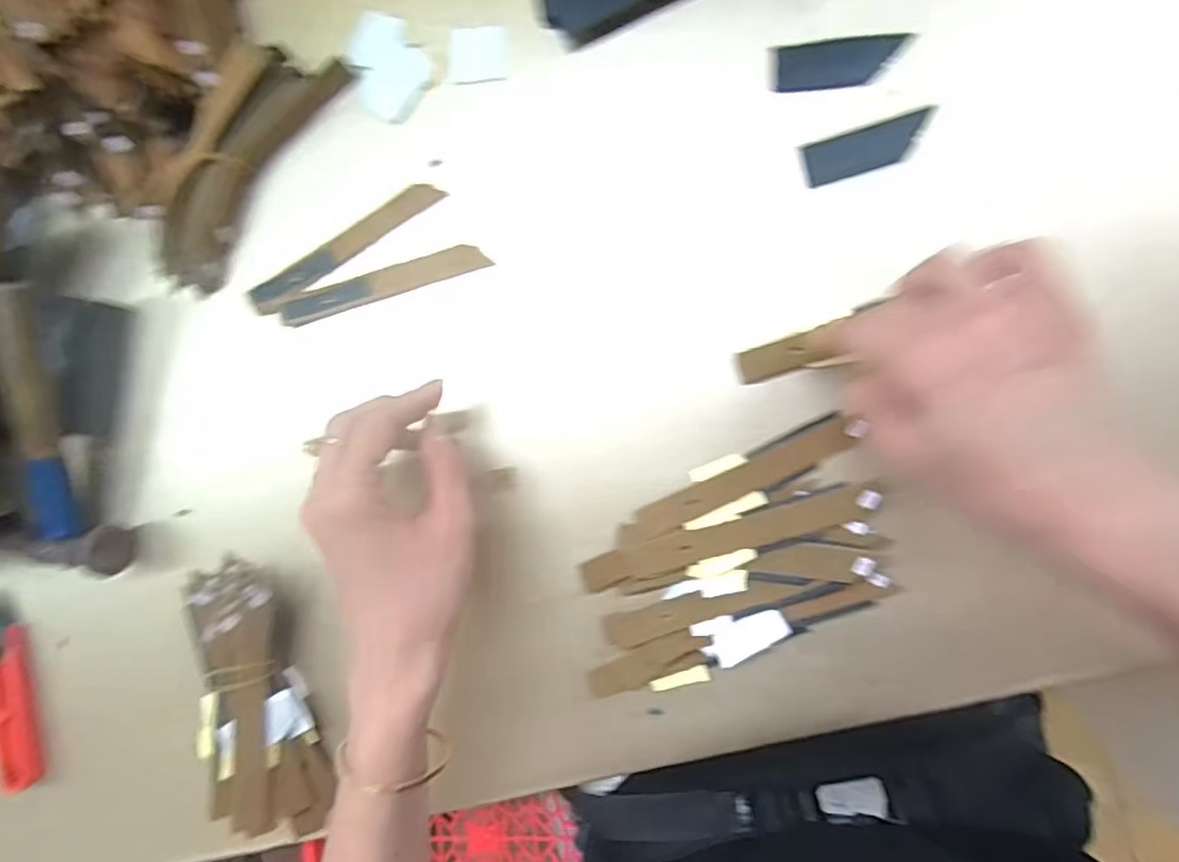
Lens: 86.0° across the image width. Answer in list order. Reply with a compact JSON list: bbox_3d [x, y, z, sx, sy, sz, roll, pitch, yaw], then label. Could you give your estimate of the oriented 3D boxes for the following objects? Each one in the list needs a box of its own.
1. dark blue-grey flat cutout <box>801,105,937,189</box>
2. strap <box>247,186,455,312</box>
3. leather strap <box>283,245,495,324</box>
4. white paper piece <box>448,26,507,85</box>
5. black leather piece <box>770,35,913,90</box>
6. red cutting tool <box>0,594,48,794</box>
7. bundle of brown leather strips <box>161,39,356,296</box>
[{"bbox_3d":[0.139,-0.142,0.317,0.062,0.004,0.023,-15,88,8],"label":"dark blue-grey flat cutout"},{"bbox_3d":[-0.136,-0.103,0.353,0.121,0.008,0.015,-32,86,7],"label":"strap"},{"bbox_3d":[-0.115,-0.081,0.352,0.121,0.008,0.015,-14,89,8],"label":"leather strap"},{"bbox_3d":[-0.061,-0.204,0.342,0.032,0.004,0.030,0,90,8],"label":"white paper piece"},{"bbox_3d":[0.125,-0.185,0.318,0.065,0.004,0.023,-1,90,8],"label":"black leather piece"},{"bbox_3d":[-0.352,0.159,0.381,0.029,0.013,0.113,-13,89,8],"label":"red cutting tool"},{"bbox_3d":[-0.192,-0.147,0.346,0.049,0.026,0.145,32,95,6],"label":"bundle of brown leather strips"}]

